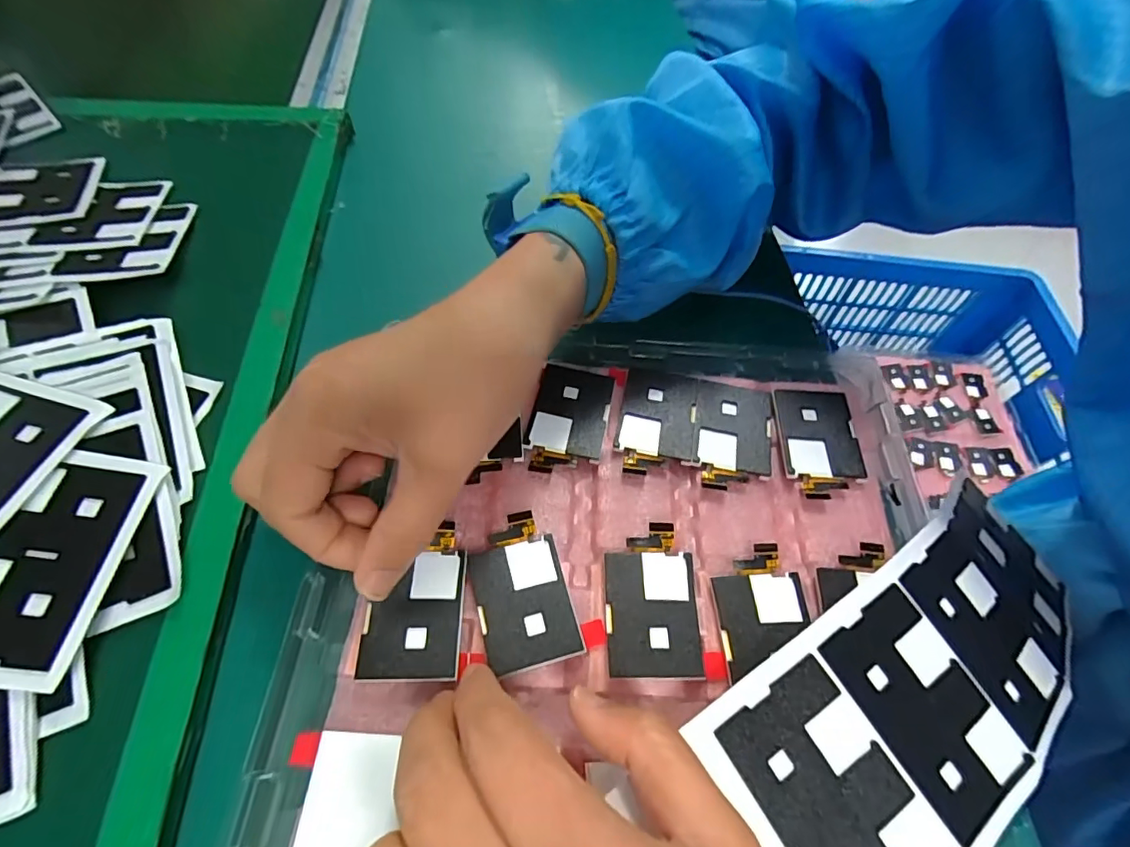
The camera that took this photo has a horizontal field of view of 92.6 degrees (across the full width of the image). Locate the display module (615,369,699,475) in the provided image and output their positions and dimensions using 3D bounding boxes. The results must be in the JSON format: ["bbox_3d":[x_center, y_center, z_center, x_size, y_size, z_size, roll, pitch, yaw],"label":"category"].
[{"bbox_3d":[0.043,-0.001,0.253,0.035,0.005,0.056,11,57,2],"label":"display module"}]

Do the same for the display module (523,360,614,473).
[{"bbox_3d":[0.002,-0.002,0.253,0.035,0.007,0.057,11,57,2],"label":"display module"}]

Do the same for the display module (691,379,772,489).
[{"bbox_3d":[0.078,0.006,0.251,0.035,0.006,0.056,11,57,3],"label":"display module"}]

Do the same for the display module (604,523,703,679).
[{"bbox_3d":[0.033,0.068,0.211,0.035,0.005,0.058,3,57,-3],"label":"display module"}]

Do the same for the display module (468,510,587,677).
[{"bbox_3d":[-0.017,0.064,0.210,0.035,0.004,0.057,-12,59,-12],"label":"display module"}]

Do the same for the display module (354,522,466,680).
[{"bbox_3d":[-0.057,0.066,0.204,0.035,0.004,0.056,1,57,-4],"label":"display module"}]

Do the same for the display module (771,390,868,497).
[{"bbox_3d":[0.118,0.009,0.251,0.035,0.007,0.056,4,57,-2],"label":"display module"}]

